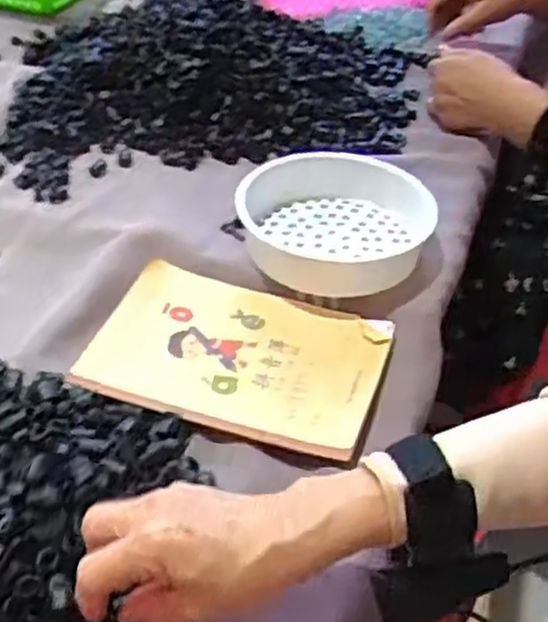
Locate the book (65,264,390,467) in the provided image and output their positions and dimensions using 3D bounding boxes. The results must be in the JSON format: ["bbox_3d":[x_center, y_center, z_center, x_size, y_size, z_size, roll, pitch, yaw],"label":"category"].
[{"bbox_3d":[-0.025,0.031,0.588,0.206,0.011,0.144,14,42,11],"label":"book"}]

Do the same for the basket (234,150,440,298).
[{"bbox_3d":[0.051,-0.076,0.676,0.160,0.046,0.162,2,41,-2],"label":"basket"}]

